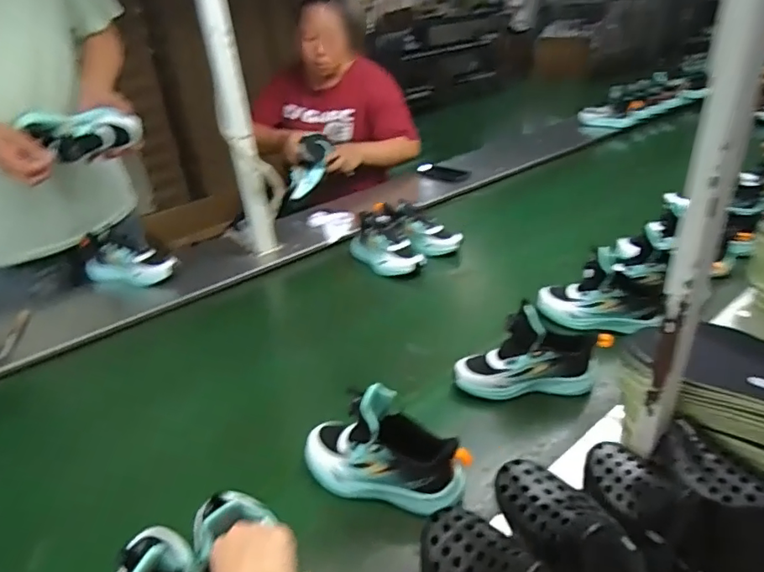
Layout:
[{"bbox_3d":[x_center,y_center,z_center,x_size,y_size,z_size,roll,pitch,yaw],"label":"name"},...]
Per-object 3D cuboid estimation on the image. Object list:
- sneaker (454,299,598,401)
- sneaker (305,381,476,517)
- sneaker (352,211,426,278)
[{"bbox_3d":[0.220,0.107,0.793,0.216,0.121,0.072,-5,31,1],"label":"sneaker"},{"bbox_3d":[0.000,0.198,0.650,0.219,0.120,0.082,9,34,24],"label":"sneaker"},{"bbox_3d":[0.006,-0.105,1.223,0.106,0.098,0.207,-20,34,-23],"label":"sneaker"}]

